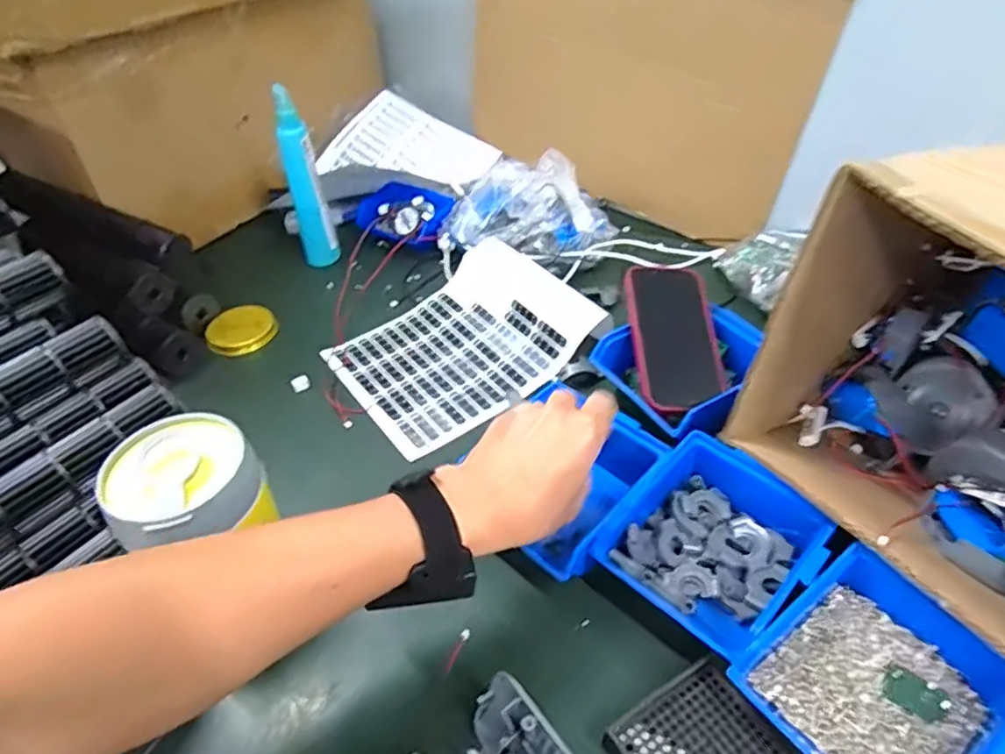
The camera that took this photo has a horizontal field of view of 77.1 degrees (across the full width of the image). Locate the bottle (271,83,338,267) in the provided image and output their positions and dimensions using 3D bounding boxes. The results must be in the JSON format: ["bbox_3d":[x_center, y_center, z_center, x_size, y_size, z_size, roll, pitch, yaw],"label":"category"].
[{"bbox_3d":[-0.232,-0.226,0.732,0.039,0.203,0.035,-16,45,-13],"label":"bottle"}]

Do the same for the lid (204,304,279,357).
[{"bbox_3d":[-0.287,-0.053,0.693,0.074,0.015,0.068,-1,43,1],"label":"lid"}]

